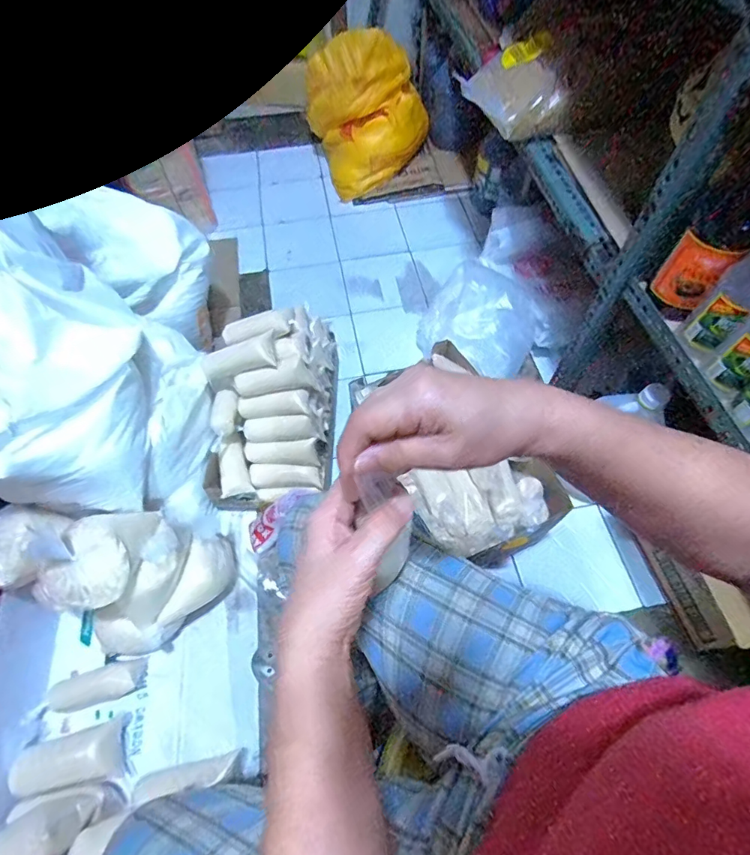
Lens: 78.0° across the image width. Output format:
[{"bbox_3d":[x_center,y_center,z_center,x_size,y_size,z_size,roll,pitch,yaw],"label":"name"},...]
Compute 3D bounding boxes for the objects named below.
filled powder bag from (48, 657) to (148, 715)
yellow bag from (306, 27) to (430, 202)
[{"bbox_3d":[-0.440,0.412,0.738,0.132,0.033,0.051,-15,61,-7],"label":"filled powder bag"},{"bbox_3d":[-0.019,-0.898,1.336,0.335,0.298,0.294,-3,61,-1],"label":"yellow bag"}]

